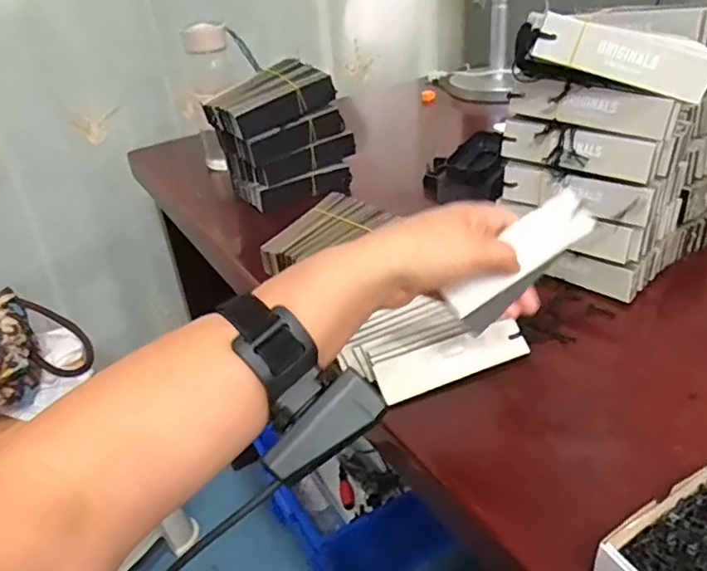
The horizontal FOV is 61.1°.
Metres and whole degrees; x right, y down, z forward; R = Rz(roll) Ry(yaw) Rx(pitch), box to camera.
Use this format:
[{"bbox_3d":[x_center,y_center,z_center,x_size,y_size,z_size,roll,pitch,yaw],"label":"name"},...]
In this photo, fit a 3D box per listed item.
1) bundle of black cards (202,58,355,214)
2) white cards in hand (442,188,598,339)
[{"bbox_3d":[-0.089,-0.188,0.761,0.165,0.150,0.080,-17,34,-17],"label":"bundle of black cards"},{"bbox_3d":[0.114,-0.019,0.409,0.126,0.006,0.036,-40,83,-18],"label":"white cards in hand"}]

